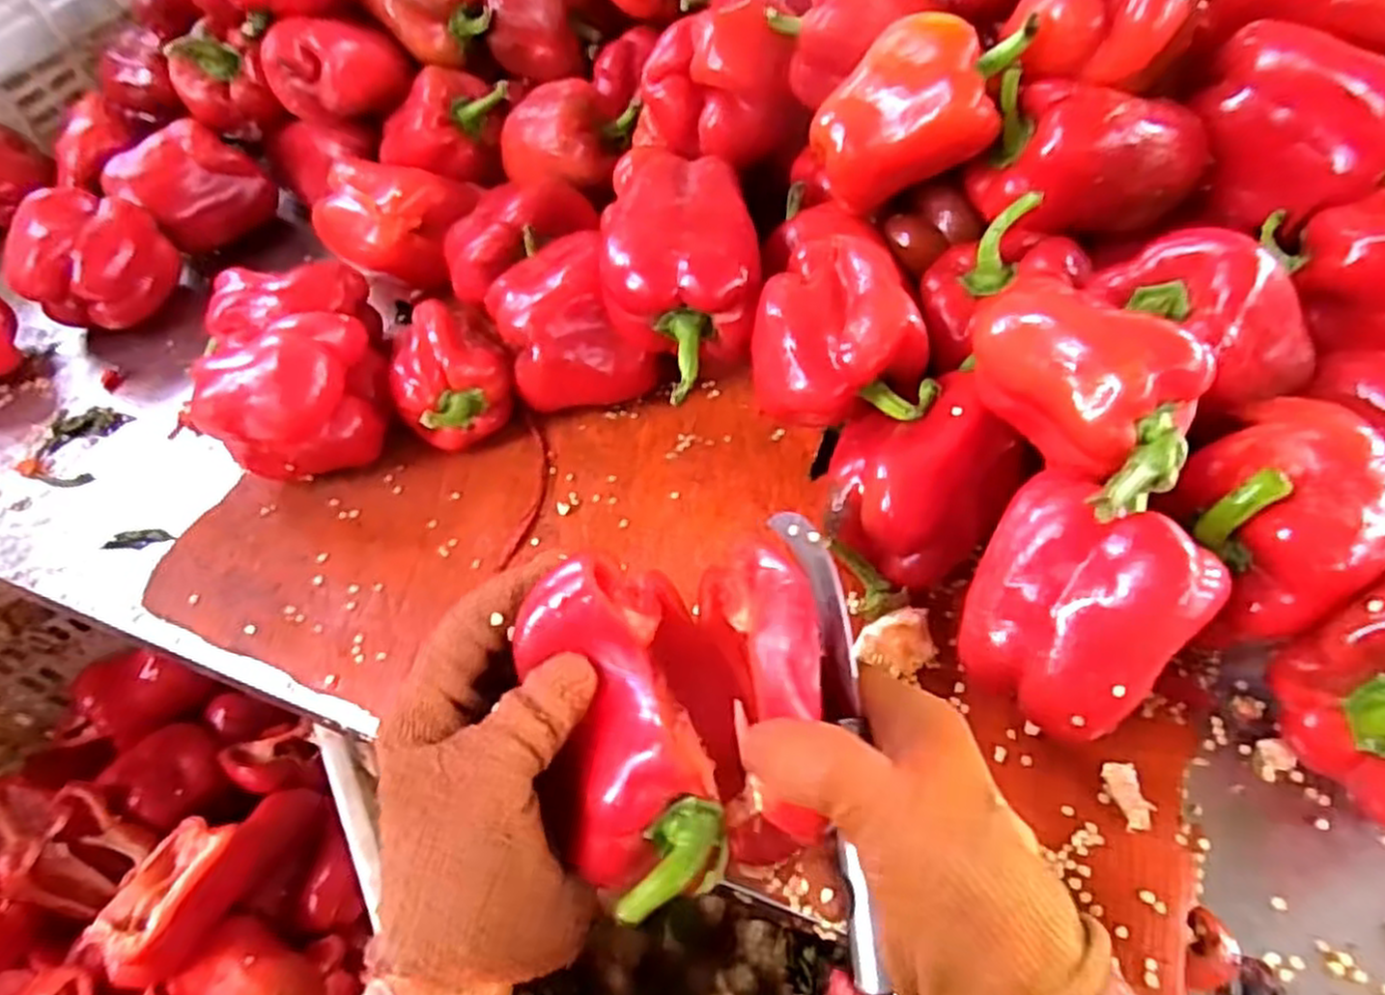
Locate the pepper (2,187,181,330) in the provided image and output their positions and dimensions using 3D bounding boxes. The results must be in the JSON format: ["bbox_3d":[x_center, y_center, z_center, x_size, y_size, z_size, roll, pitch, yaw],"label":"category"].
[{"bbox_3d":[-0.431,-0.164,0.561,0.069,0.096,0.085,13,54,14],"label":"pepper"}]

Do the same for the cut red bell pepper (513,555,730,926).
[{"bbox_3d":[-0.025,0.082,0.279,0.059,0.037,0.116,-14,74,-5],"label":"cut red bell pepper"}]

